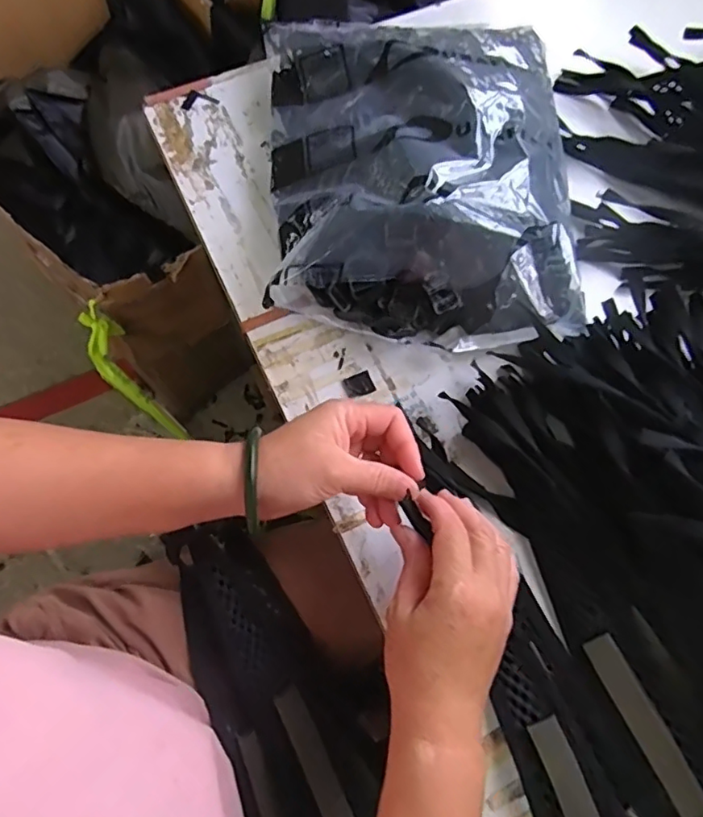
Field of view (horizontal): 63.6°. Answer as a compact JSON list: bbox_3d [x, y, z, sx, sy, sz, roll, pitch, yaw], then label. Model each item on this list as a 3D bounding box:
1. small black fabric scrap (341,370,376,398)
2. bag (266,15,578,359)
[{"bbox_3d":[0.006,-0.020,0.475,0.025,0.004,0.019,-23,75,-9],"label":"small black fabric scrap"},{"bbox_3d":[0.058,-0.213,0.487,0.261,0.093,0.308,2,72,-1],"label":"bag"}]

